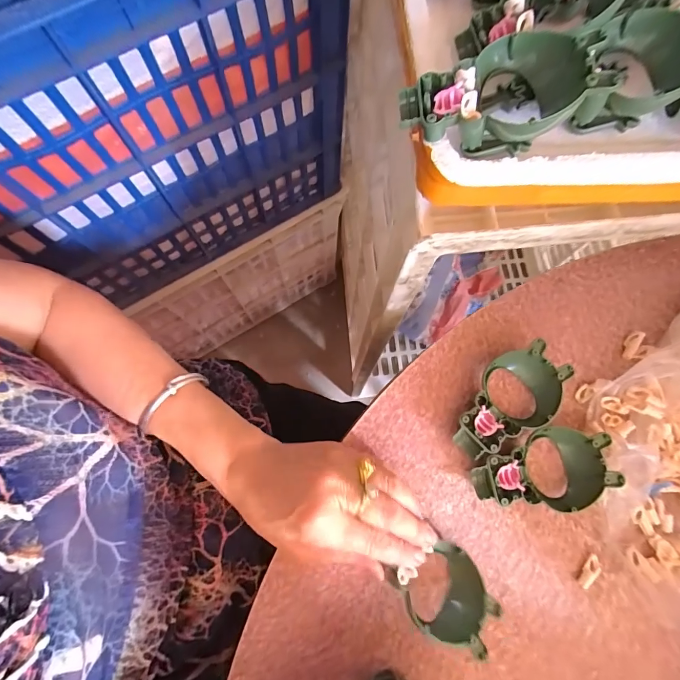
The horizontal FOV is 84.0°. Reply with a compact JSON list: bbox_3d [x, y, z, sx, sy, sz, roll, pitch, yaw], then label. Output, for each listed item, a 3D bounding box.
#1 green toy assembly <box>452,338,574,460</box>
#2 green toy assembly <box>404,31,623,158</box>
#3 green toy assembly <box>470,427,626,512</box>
[{"bbox_3d":[0.134,0.051,0.298,0.055,0.024,0.101,39,79,8],"label":"green toy assembly"},{"bbox_3d":[0.082,-0.128,0.204,0.089,0.040,0.056,-17,76,-6],"label":"green toy assembly"},{"bbox_3d":[0.152,0.097,0.288,0.103,0.025,0.057,0,77,-1],"label":"green toy assembly"}]

